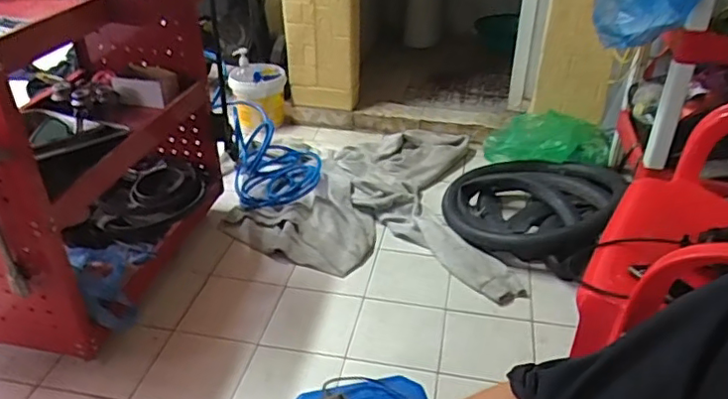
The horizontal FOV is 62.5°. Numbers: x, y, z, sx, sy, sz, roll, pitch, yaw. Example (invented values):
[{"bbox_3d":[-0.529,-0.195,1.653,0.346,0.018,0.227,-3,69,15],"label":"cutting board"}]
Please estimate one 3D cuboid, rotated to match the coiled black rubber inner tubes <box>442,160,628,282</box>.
[{"bbox_3d":[0.492,-0.006,1.749,0.477,0.094,0.562,20,37,28],"label":"coiled black rubber inner tubes"}]

